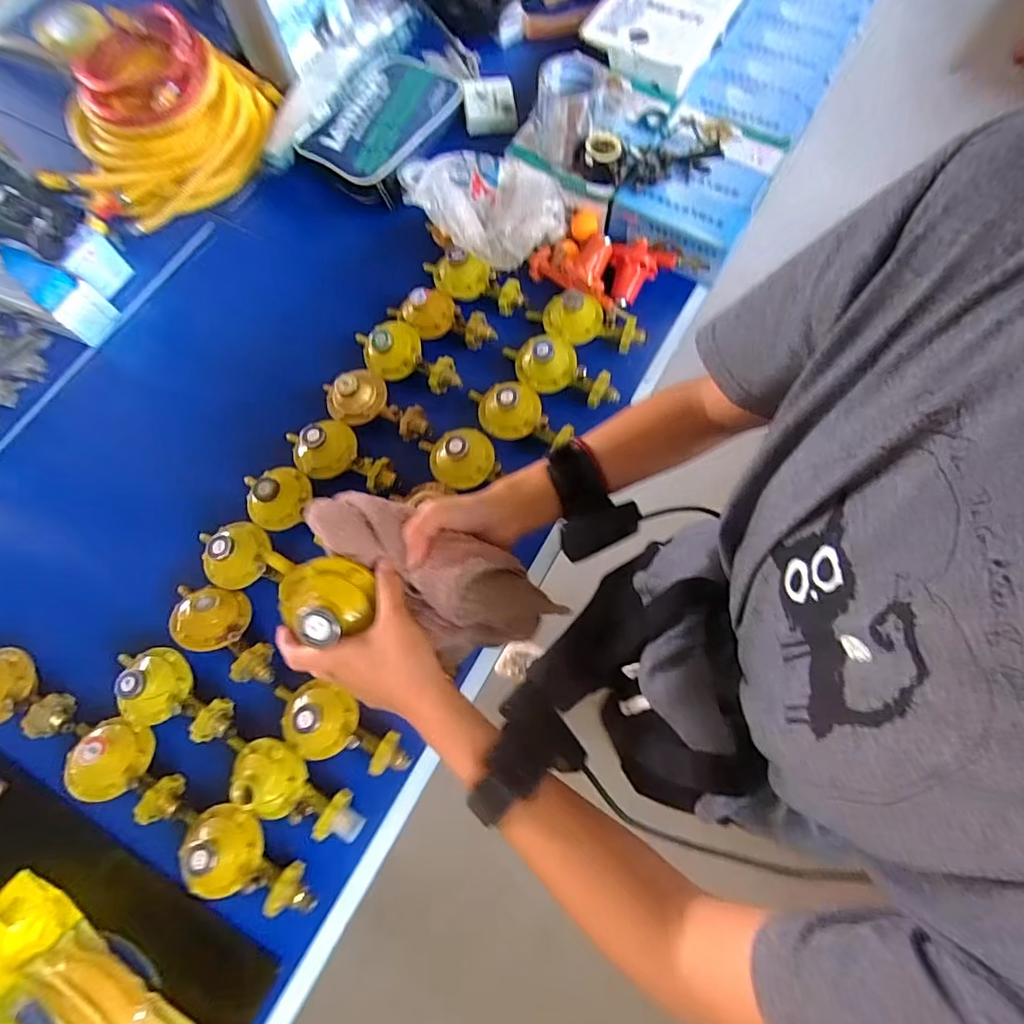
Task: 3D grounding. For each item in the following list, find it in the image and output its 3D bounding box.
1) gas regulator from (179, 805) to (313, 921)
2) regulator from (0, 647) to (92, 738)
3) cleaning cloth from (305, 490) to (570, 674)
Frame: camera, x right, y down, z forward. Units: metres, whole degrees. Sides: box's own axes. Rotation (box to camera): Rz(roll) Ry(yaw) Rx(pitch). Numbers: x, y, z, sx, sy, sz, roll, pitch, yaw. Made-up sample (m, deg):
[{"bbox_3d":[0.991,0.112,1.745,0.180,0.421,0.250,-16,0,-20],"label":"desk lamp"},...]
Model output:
[{"bbox_3d":[-0.280,0.366,0.514,0.154,0.049,0.072,38,77,13],"label":"gas regulator"},{"bbox_3d":[-0.555,0.209,0.577,0.139,0.049,0.080,11,73,5],"label":"regulator"},{"bbox_3d":[-0.067,0.052,0.404,0.210,0.057,0.100,30,75,-3],"label":"cleaning cloth"}]

